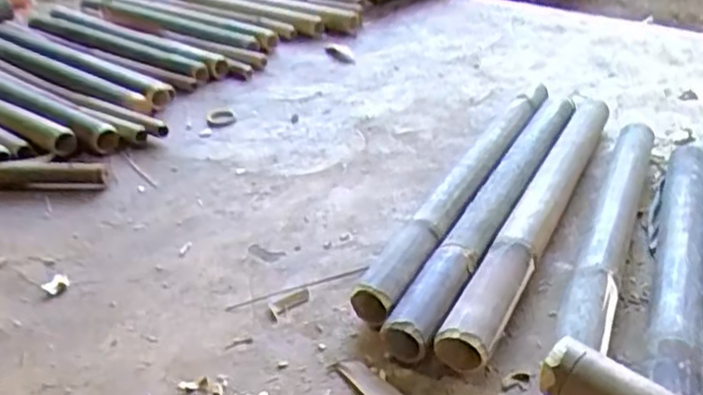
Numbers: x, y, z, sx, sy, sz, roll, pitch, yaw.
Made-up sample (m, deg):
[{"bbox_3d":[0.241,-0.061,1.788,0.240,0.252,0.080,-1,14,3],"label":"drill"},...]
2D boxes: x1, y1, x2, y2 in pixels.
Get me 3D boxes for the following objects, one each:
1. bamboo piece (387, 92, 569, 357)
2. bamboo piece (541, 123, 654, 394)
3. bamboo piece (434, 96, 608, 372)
[{"bbox_3d":[0.206,0.007,0.924,0.061,0.049,0.609,14,37,28],"label":"bamboo piece"},{"bbox_3d":[0.309,0.069,0.810,0.049,0.056,0.614,11,36,24],"label":"bamboo piece"},{"bbox_3d":[0.260,0.008,0.909,0.063,0.053,0.627,12,36,26],"label":"bamboo piece"}]

